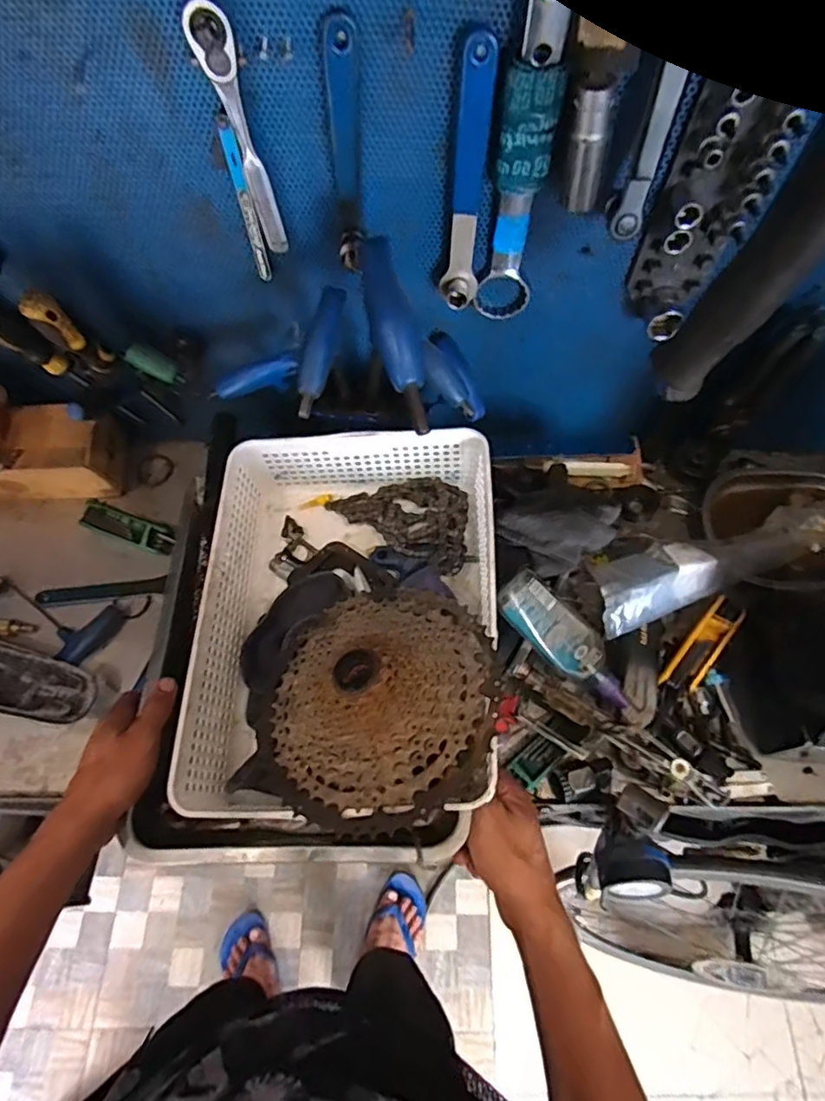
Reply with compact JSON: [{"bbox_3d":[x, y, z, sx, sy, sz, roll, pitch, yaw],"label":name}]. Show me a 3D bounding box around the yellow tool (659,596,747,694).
[{"bbox_3d":[0.313,0.102,0.629,0.035,0.016,0.123,38,69,16],"label":"yellow tool"}]

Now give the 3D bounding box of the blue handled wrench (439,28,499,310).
[{"bbox_3d":[0.042,-0.271,0.447,0.027,0.187,0.030,5,64,1],"label":"blue handled wrench"}]

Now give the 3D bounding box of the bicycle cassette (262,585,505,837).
[{"bbox_3d":[-0.032,0.103,0.437,0.186,0.053,0.186,1,54,23],"label":"bicycle cassette"}]

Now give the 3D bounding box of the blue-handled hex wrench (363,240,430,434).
[{"bbox_3d":[-0.013,-0.149,0.414,0.032,0.025,0.134,-16,93,-7],"label":"blue-handled hex wrench"}]

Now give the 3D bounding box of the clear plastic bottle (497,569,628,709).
[{"bbox_3d":[0.155,0.093,0.596,0.157,0.053,0.054,39,69,17],"label":"clear plastic bottle"}]

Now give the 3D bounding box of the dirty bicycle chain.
[{"bbox_3d":[-0.003,-0.041,0.588,0.151,0.042,0.096,34,68,15],"label":"dirty bicycle chain"}]

